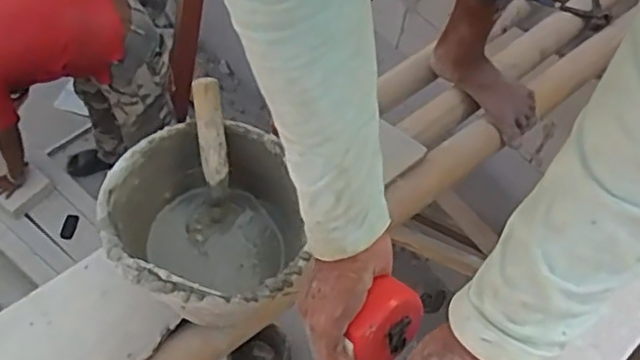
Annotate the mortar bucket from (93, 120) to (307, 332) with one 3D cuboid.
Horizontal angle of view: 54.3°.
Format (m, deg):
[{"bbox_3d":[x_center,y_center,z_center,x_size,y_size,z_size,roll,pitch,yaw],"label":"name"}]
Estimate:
[{"bbox_3d":[-0.132,0.054,0.738,0.224,0.132,0.236,1,58,-2],"label":"mortar bucket"}]

